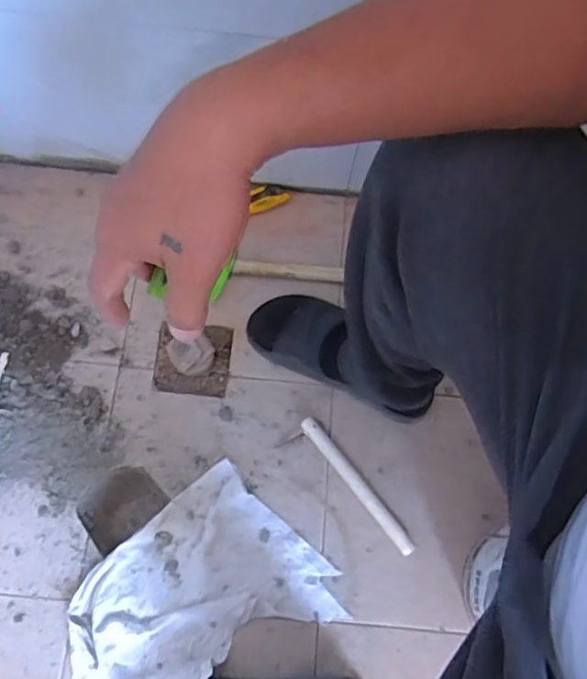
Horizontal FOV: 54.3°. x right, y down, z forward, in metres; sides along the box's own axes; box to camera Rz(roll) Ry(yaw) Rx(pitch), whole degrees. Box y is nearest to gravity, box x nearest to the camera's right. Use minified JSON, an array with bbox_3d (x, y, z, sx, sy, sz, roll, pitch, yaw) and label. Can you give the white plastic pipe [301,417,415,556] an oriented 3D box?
[{"bbox_3d":[0.082,0.187,0.743,0.020,0.020,0.206,-38,78,-12],"label":"white plastic pipe"}]

